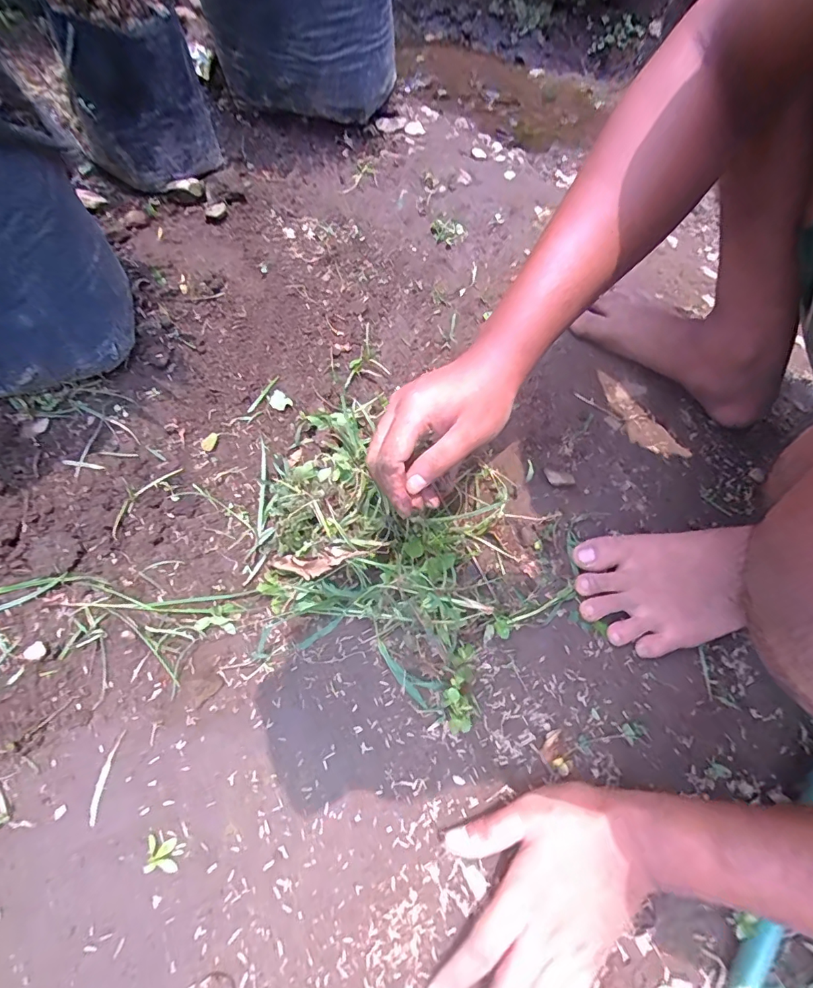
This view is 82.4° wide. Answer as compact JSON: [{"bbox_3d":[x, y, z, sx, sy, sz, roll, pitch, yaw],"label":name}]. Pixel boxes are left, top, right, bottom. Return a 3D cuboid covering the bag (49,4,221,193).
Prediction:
[{"bbox_3d":[-0.318,-0.465,0.546,0.153,0.147,0.137,-37,73,-21],"label":"bag"}]

